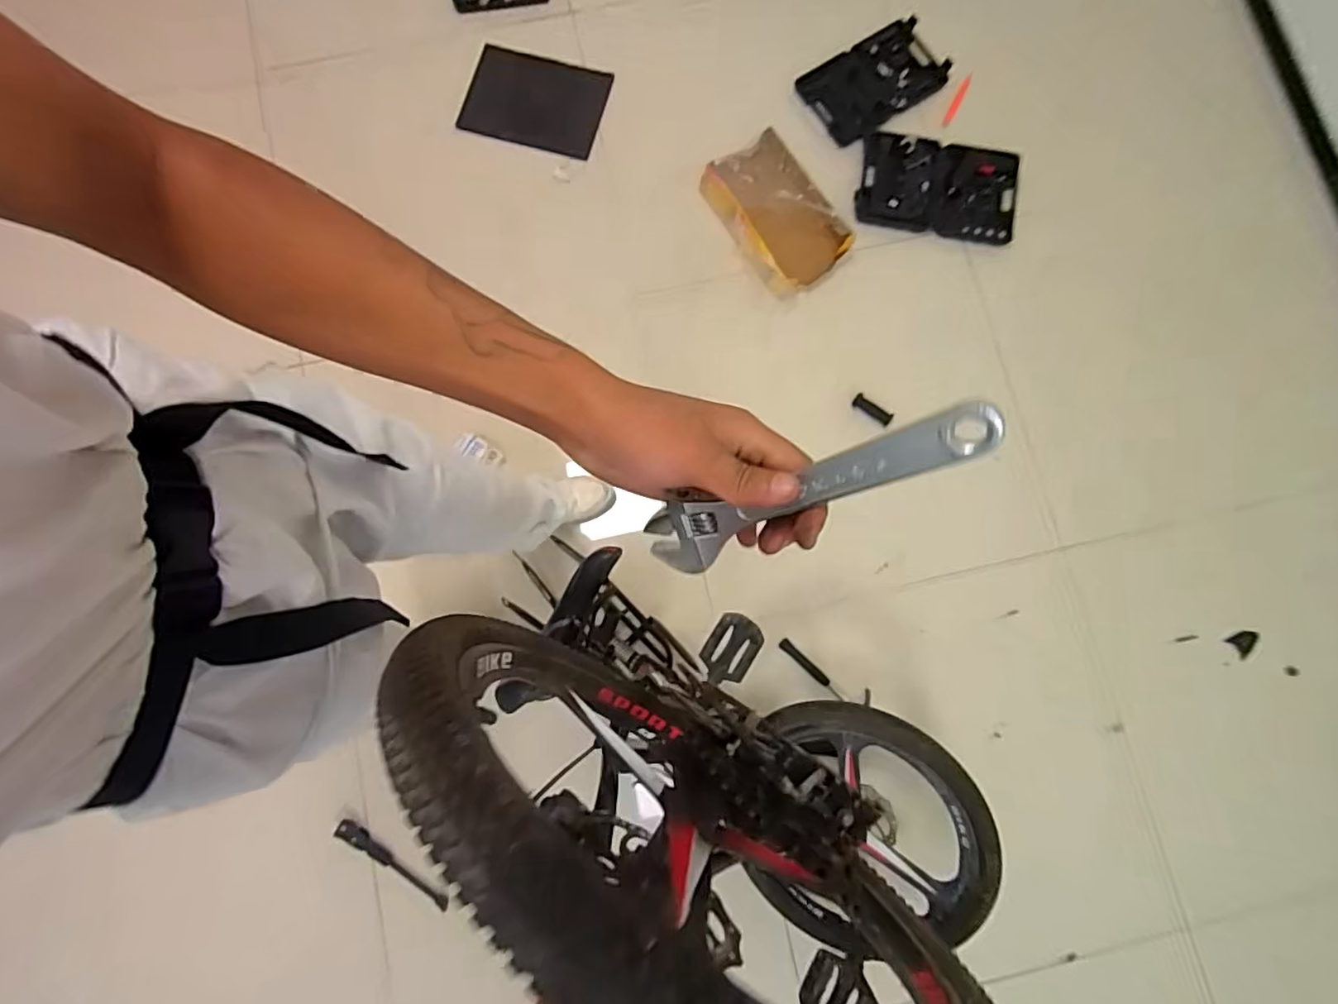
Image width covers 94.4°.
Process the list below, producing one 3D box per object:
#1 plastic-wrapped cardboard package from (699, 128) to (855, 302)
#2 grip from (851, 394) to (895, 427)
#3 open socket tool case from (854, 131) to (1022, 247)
[{"bbox_3d":[0.239,-0.653,1.415,0.207,0.069,0.347,-33,82,-4],"label":"plastic-wrapped cardboard package"},{"bbox_3d":[0.466,-0.209,1.414,0.097,0.025,0.034,40,81,19],"label":"grip"},{"bbox_3d":[0.646,-0.758,1.485,0.368,0.036,0.257,10,80,1],"label":"open socket tool case"}]

